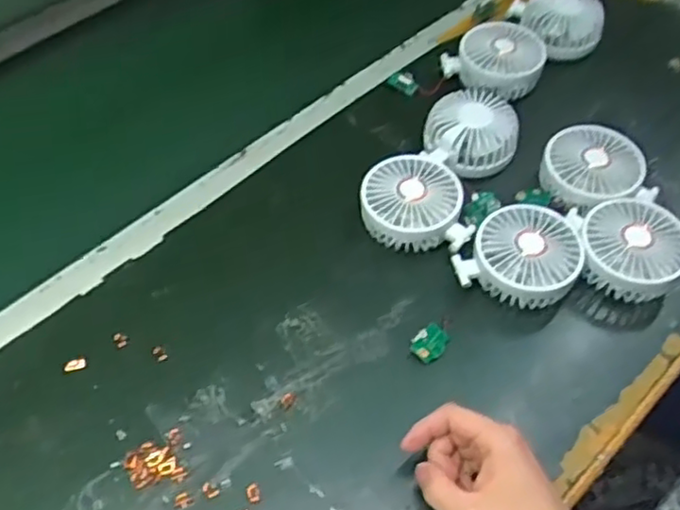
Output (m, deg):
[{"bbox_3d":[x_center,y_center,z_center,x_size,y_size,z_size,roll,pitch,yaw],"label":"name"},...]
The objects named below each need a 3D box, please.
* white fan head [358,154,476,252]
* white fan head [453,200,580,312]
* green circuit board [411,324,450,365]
[{"bbox_3d":[0.065,-0.045,0.625,0.091,0.048,0.098,-2,53,1],"label":"white fan head"},{"bbox_3d":[0.151,0.001,0.589,0.099,0.047,0.083,18,56,15],"label":"white fan head"},{"bbox_3d":[0.073,0.070,0.562,0.025,0.008,0.031,37,63,26],"label":"green circuit board"}]

